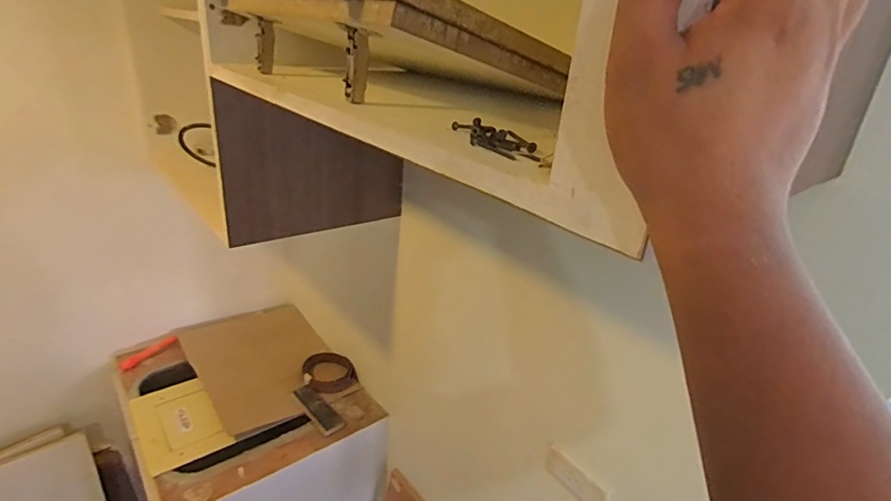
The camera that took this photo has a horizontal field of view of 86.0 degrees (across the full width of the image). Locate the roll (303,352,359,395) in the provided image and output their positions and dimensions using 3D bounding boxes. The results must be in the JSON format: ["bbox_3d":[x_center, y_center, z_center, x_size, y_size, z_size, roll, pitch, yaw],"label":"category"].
[{"bbox_3d":[-0.354,0.374,1.469,0.160,0.025,0.144,0,42,-14],"label":"roll"}]

